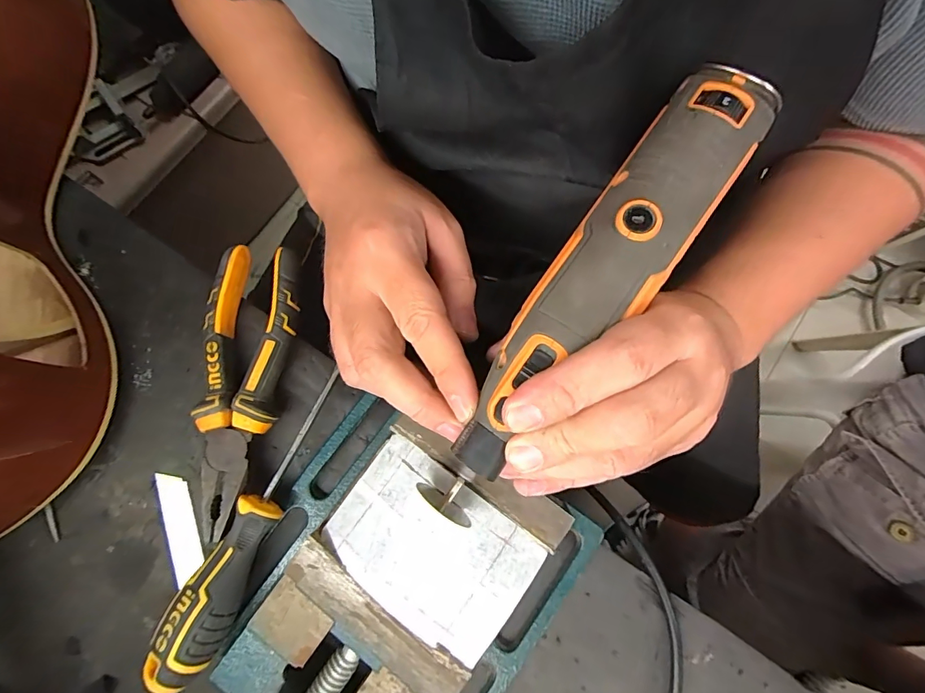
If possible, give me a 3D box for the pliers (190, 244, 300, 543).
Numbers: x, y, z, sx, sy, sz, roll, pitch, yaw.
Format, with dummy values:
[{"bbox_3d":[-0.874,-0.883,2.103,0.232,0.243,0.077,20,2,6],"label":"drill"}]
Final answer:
[{"bbox_3d":[-0.134,0.022,0.266,0.053,0.025,0.171,2,78,1],"label":"pliers"}]

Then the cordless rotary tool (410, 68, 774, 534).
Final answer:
[{"bbox_3d":[0.054,-0.022,0.193,0.043,0.033,0.235,37,92,8],"label":"cordless rotary tool"}]

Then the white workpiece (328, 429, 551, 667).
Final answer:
[{"bbox_3d":[-0.017,0.098,0.213,0.097,0.010,0.067,36,84,4],"label":"white workpiece"}]

